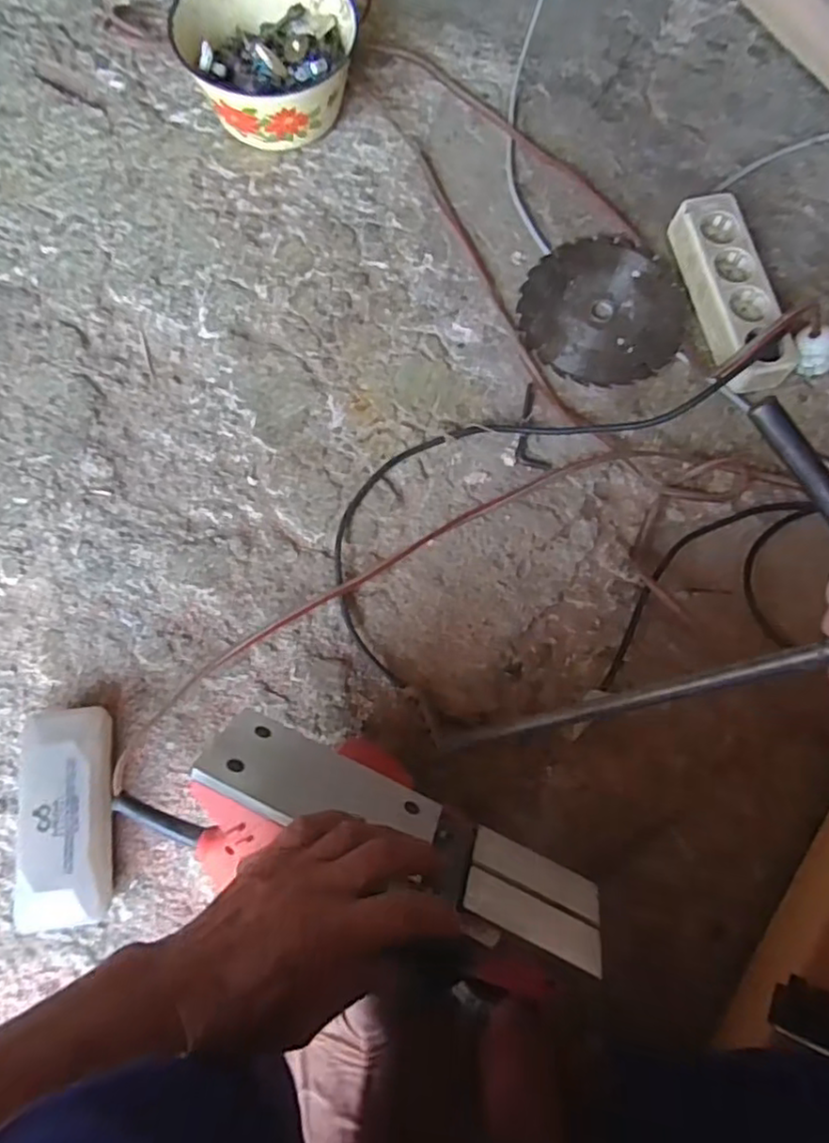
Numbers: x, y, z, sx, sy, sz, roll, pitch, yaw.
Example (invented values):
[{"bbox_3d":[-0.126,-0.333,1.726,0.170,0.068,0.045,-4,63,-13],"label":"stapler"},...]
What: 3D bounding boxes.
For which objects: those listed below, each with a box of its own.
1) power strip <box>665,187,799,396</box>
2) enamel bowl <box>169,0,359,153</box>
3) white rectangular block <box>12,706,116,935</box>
[{"bbox_3d":[0.311,-0.274,0.652,0.065,0.044,0.204,-11,74,-5],"label":"power strip"},{"bbox_3d":[-0.150,-0.537,0.697,0.180,0.087,0.177,1,74,-2],"label":"enamel bowl"},{"bbox_3d":[-0.262,0.185,0.502,0.069,0.045,0.156,-2,74,-3],"label":"white rectangular block"}]

